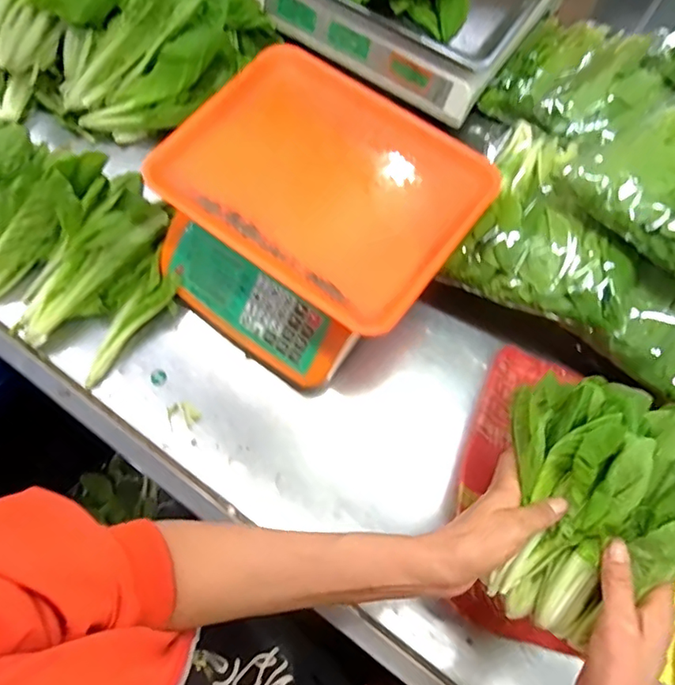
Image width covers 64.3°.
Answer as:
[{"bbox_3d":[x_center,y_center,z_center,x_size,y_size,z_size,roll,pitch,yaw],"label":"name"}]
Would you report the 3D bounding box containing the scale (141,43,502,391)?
[{"bbox_3d":[-0.030,-0.133,0.571,0.293,0.104,0.283,36,74,11],"label":"scale"}]

